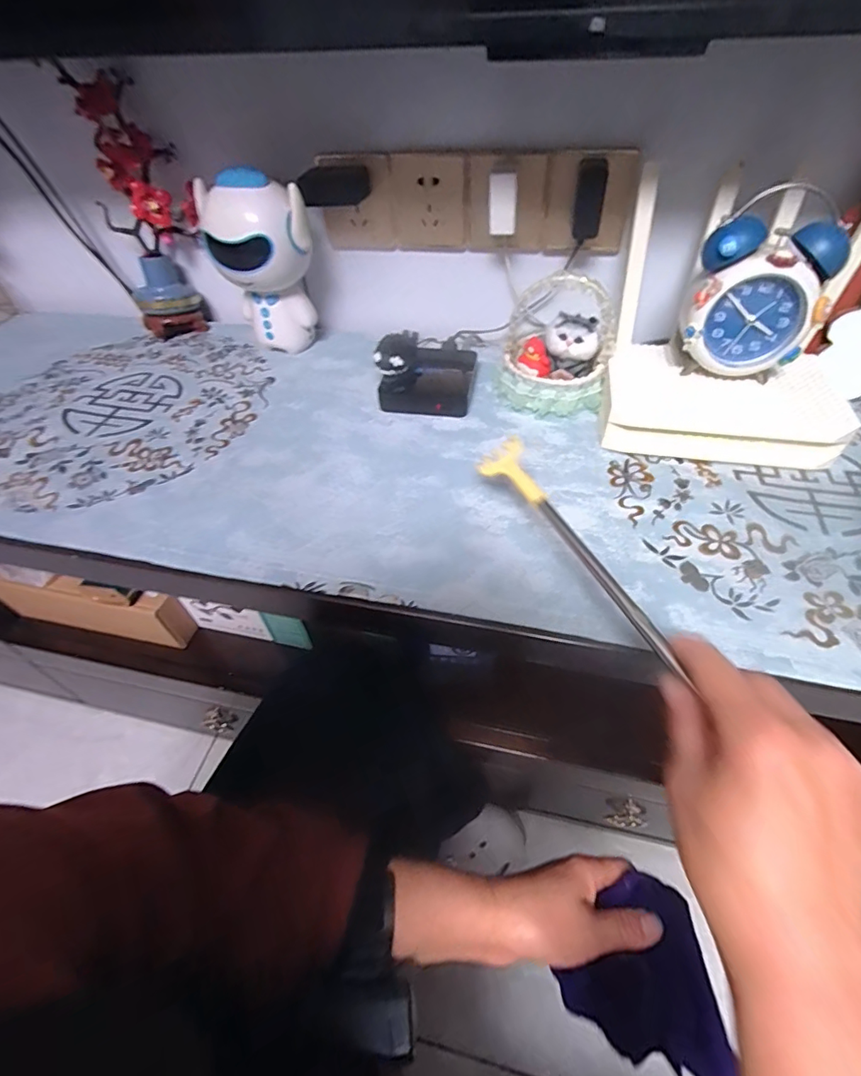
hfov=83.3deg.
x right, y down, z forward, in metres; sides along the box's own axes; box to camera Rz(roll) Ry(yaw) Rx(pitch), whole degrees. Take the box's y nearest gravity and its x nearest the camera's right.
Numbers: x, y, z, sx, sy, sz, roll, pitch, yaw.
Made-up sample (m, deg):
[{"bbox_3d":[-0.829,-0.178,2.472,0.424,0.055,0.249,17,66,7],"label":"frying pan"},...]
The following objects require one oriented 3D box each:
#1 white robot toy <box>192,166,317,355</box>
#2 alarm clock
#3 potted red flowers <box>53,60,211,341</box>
[{"bbox_3d":[-0.186,-0.303,0.558,0.110,0.179,0.086,-17,51,-12],"label":"white robot toy"},{"bbox_3d":[0.284,-0.196,0.432,0.104,0.135,0.053,8,50,11],"label":"alarm clock"},{"bbox_3d":[-0.343,-0.393,0.588,0.093,0.253,0.124,-23,51,-16],"label":"potted red flowers"}]

